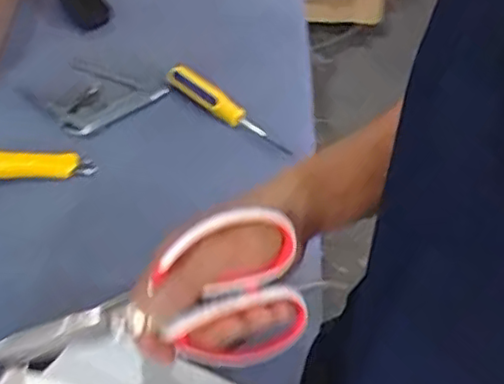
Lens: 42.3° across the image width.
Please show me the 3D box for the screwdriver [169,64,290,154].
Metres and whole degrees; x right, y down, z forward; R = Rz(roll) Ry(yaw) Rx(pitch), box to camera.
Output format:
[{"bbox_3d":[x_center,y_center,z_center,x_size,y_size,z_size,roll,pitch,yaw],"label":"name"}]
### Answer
[{"bbox_3d":[-0.029,-0.104,0.820,0.179,0.030,0.033,35,54,2],"label":"screwdriver"}]

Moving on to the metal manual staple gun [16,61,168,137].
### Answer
[{"bbox_3d":[-0.201,-0.126,0.826,0.133,0.031,0.122,-35,61,-29],"label":"metal manual staple gun"}]

